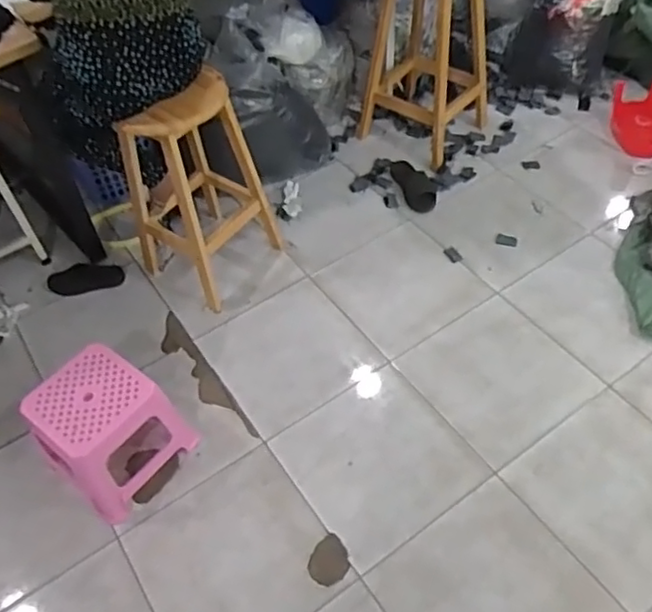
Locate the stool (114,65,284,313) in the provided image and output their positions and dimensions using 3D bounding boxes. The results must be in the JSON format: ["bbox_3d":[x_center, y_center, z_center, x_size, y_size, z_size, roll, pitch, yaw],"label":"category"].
[{"bbox_3d":[-0.381,-0.334,1.753,0.334,0.608,0.321,29,61,25],"label":"stool"}]

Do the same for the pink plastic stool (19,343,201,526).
[{"bbox_3d":[-0.509,0.275,1.453,0.256,0.243,0.274,31,61,26],"label":"pink plastic stool"}]

